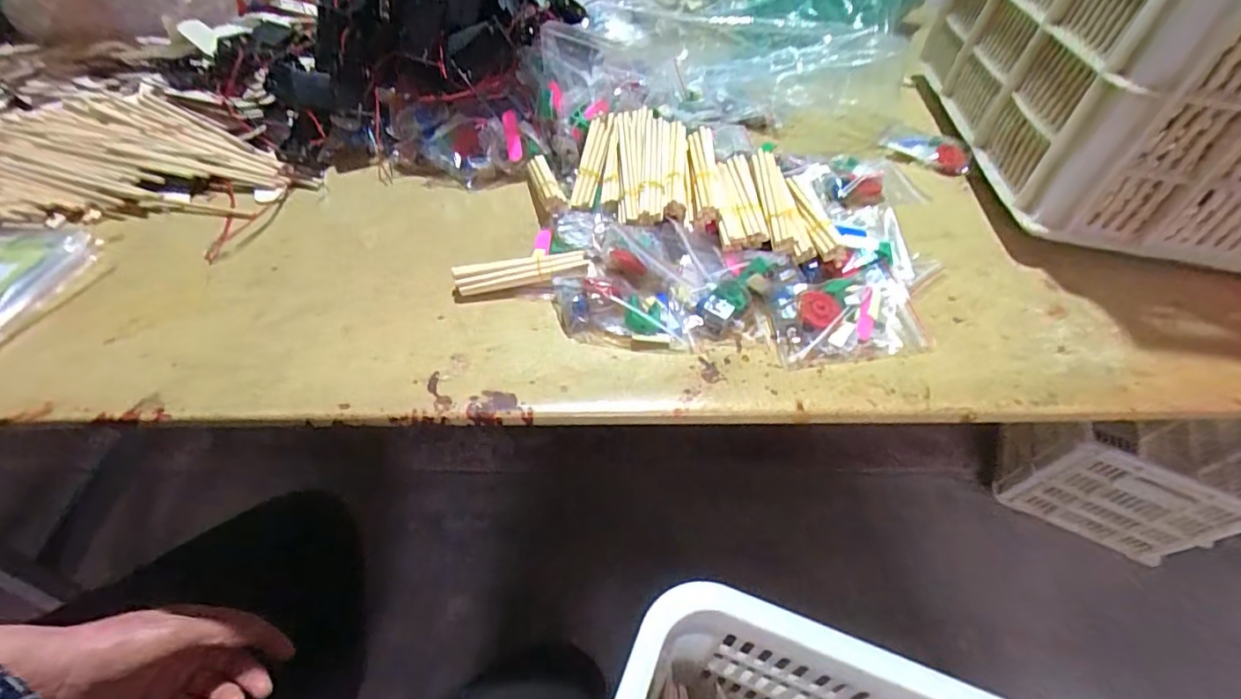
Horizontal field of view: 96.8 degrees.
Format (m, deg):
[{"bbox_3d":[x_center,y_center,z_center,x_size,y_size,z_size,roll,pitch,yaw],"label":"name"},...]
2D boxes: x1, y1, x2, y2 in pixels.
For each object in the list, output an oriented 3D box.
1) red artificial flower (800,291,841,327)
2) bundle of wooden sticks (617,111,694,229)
[{"bbox_3d":[0.148,-0.029,0.410,0.028,0.012,0.029,1,47,-1],"label":"red artificial flower"},{"bbox_3d":[0.029,-0.160,0.487,0.062,0.030,0.127,-4,60,6],"label":"bundle of wooden sticks"}]

